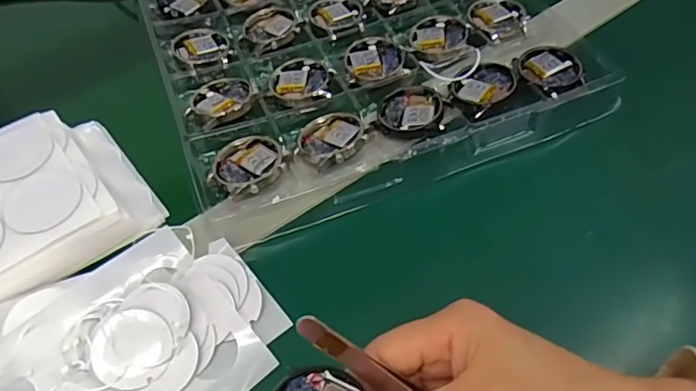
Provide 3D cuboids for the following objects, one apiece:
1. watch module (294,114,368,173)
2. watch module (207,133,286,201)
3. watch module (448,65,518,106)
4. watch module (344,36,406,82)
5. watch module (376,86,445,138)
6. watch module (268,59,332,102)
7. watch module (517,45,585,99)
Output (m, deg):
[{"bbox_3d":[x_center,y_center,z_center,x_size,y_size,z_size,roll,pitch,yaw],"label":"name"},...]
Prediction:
[{"bbox_3d":[-0.011,-0.037,0.373,0.046,0.014,0.041,-38,61,-21],"label":"watch module"},{"bbox_3d":[-0.066,-0.020,0.363,0.047,0.012,0.047,34,63,25],"label":"watch module"},{"bbox_3d":[0.097,-0.078,0.396,0.042,0.009,0.034,-22,56,-12],"label":"watch module"},{"bbox_3d":[0.020,-0.105,0.423,0.044,0.005,0.043,-12,55,-5],"label":"watch module"},{"bbox_3d":[0.044,-0.061,0.386,0.045,0.009,0.040,5,55,7],"label":"watch module"},{"bbox_3d":[-0.037,-0.088,0.416,0.044,0.004,0.042,-8,54,-2],"label":"watch module"},{"bbox_3d":[0.148,-0.092,0.406,0.043,0.012,0.051,-12,55,-5],"label":"watch module"}]

